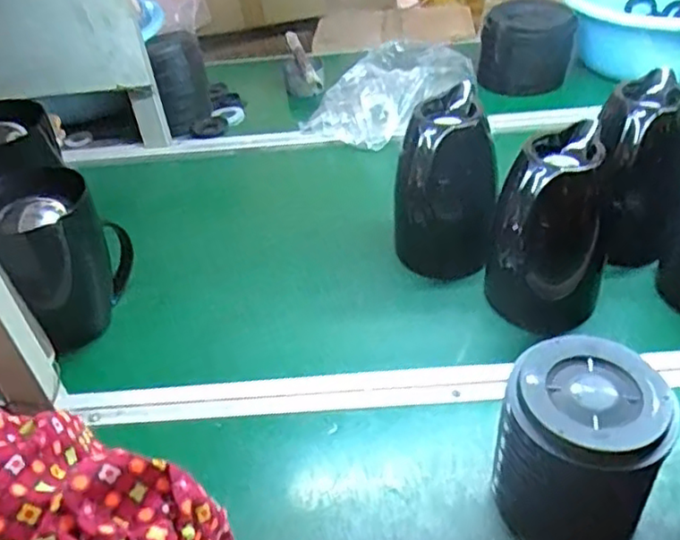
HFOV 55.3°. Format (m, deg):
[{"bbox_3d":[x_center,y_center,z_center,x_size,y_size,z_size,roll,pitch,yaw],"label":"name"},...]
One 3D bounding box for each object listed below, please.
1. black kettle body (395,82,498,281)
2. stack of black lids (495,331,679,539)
[{"bbox_3d":[0.126,-0.098,0.785,0.119,0.197,0.117,0,41,7],"label":"black kettle body"},{"bbox_3d":[0.192,0.153,0.537,0.125,0.152,0.125,-31,46,-26],"label":"stack of black lids"}]

